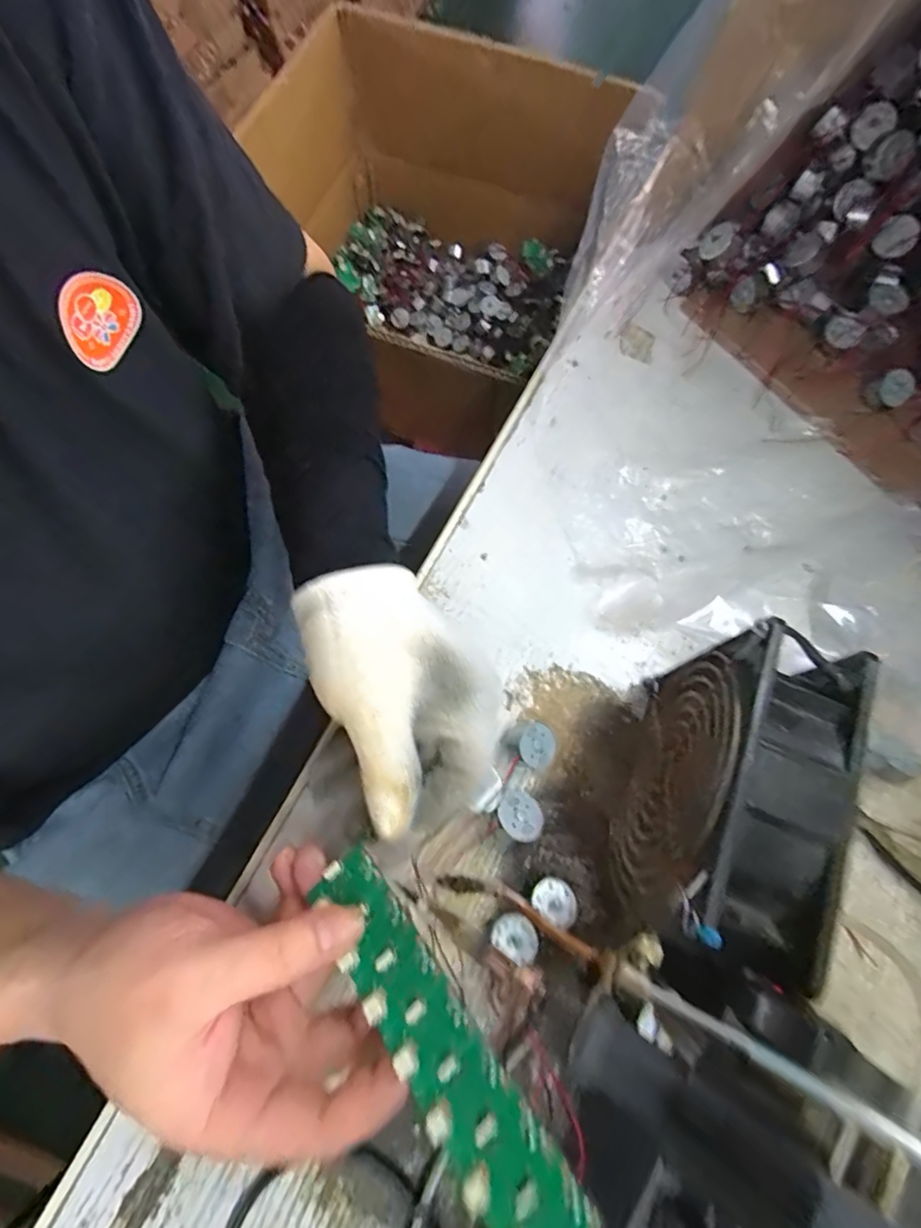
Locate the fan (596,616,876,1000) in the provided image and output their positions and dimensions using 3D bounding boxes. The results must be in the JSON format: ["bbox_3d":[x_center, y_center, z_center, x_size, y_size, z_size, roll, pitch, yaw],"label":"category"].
[{"bbox_3d":[0.107,0.079,0.236,0.053,0.118,0.143,21,73,6],"label":"fan"}]

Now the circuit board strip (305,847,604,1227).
[{"bbox_3d":[-0.010,0.151,0.192,0.031,0.006,0.138,-37,60,-10],"label":"circuit board strip"}]

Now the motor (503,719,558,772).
[{"bbox_3d":[0.038,0.070,0.291,0.026,0.021,0.022,35,75,10],"label":"motor"}]

